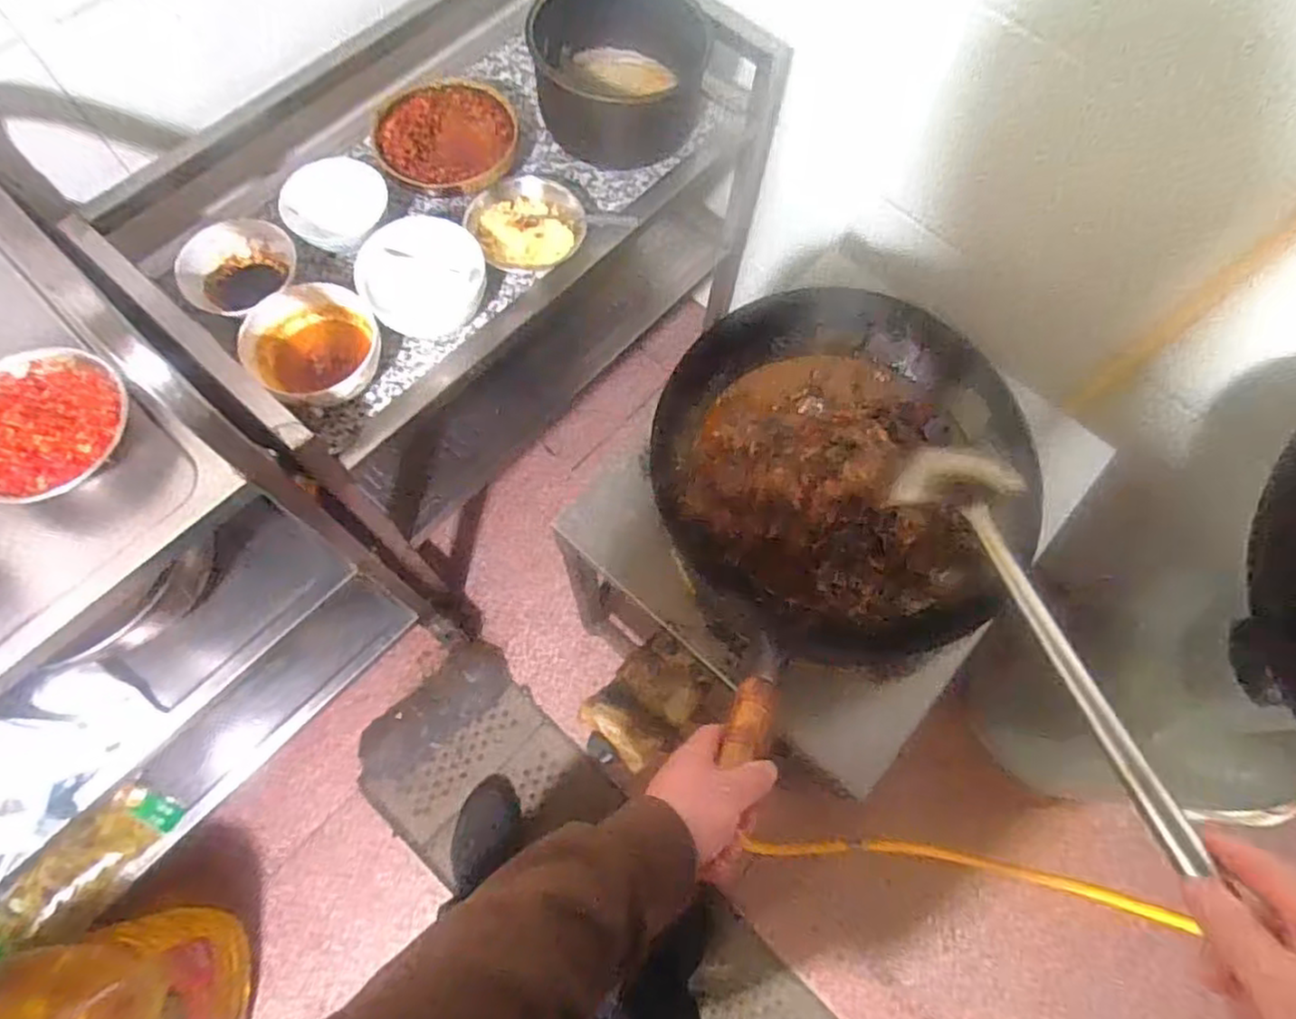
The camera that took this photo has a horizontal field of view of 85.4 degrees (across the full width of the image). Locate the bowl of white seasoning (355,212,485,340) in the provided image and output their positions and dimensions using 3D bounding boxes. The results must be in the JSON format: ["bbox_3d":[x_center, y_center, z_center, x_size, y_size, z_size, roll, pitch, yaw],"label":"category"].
[{"bbox_3d":[-0.263,-0.273,0.829,0.142,0.061,0.126,-22,72,-10],"label":"bowl of white seasoning"}]

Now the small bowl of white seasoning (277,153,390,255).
[{"bbox_3d":[-0.381,-0.373,0.862,0.123,0.055,0.098,-32,74,-13],"label":"small bowl of white seasoning"}]

